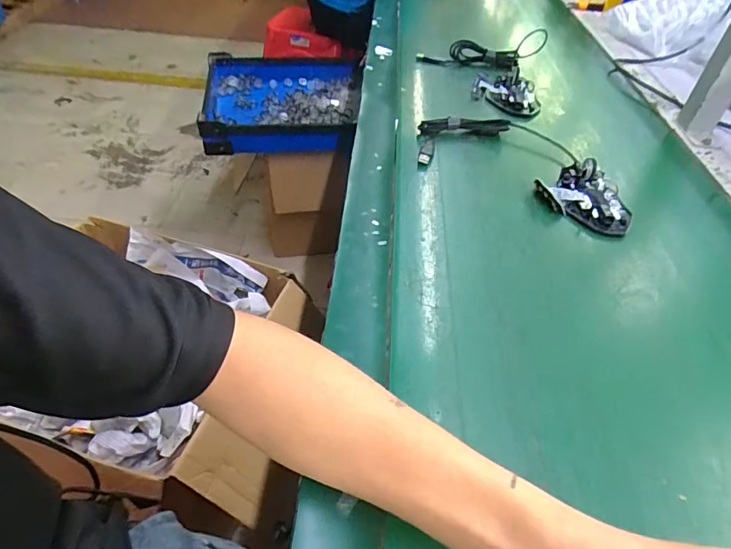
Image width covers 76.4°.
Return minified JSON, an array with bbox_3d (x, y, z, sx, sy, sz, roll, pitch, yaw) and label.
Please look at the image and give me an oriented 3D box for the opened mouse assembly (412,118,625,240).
[{"bbox_3d":[0.195,-0.147,0.567,0.267,0.027,0.163,25,48,19],"label":"opened mouse assembly"}]

